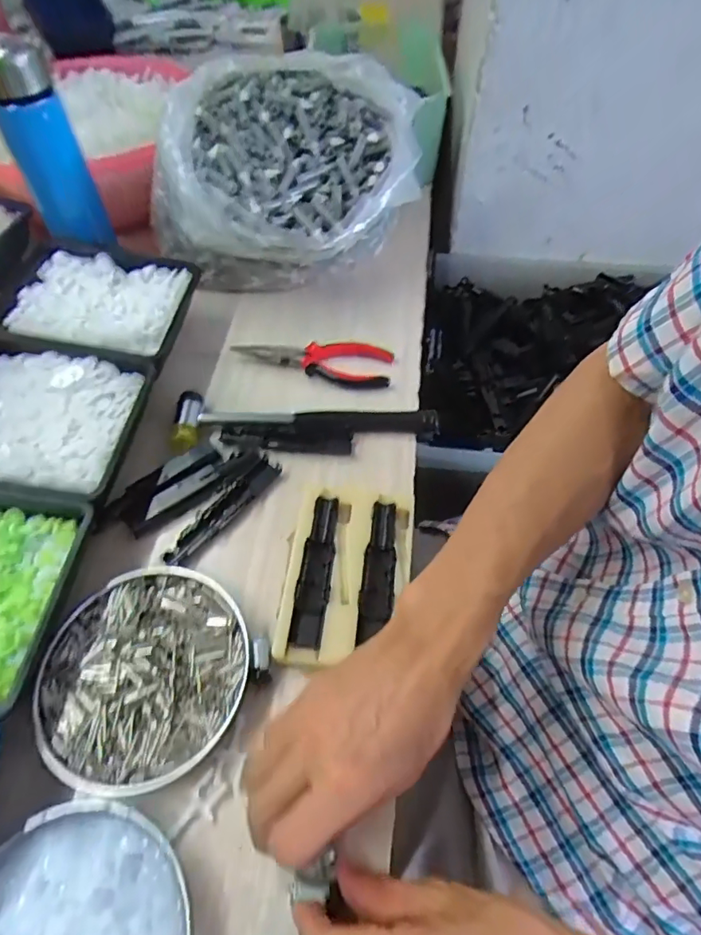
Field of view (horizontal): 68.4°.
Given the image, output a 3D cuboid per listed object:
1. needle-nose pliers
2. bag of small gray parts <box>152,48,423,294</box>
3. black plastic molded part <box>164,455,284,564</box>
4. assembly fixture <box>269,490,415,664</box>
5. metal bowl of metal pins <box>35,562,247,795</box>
[{"bbox_3d":[-0.038,-0.110,0.513,0.155,0.011,0.053,9,56,4],"label":"needle-nose pliers"},{"bbox_3d":[-0.073,-0.308,0.558,0.245,0.157,0.241,26,58,15],"label":"bag of small gray parts"},{"bbox_3d":[-0.106,0.033,0.426,0.024,0.006,0.115,37,62,21],"label":"black plastic molded part"},{"bbox_3d":[-0.002,0.077,0.389,0.090,0.022,0.142,7,56,2],"label":"assembly fixture"},{"bbox_3d":[-0.135,0.136,0.345,0.129,0.023,0.134,1,56,-1],"label":"metal bowl of metal pins"}]

